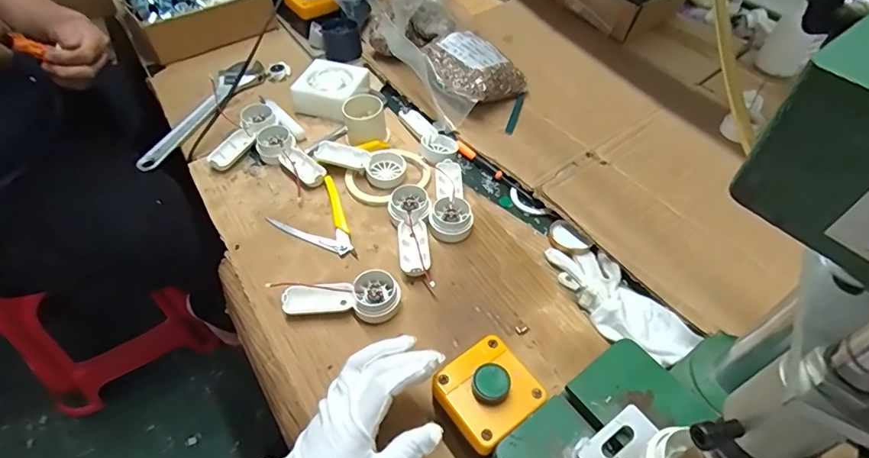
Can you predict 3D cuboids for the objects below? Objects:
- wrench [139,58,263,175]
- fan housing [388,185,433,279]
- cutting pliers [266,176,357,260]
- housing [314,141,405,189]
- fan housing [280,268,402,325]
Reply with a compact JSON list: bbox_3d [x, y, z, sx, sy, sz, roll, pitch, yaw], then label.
[{"bbox_3d":[-0.318,-0.167,0.660,0.045,0.023,0.241,18,53,14],"label":"wrench"},{"bbox_3d":[-0.022,0.000,0.520,0.044,0.027,0.112,-11,51,-8],"label":"fan housing"},{"bbox_3d":[-0.142,-0.008,0.537,0.080,0.007,0.111,-15,52,-12],"label":"cutting pliers"},{"bbox_3d":[-0.087,-0.089,0.592,0.111,0.021,0.050,21,53,17],"label":"housing"},{"bbox_3d":[-0.090,0.070,0.467,0.110,0.024,0.044,-9,51,-7],"label":"fan housing"}]

